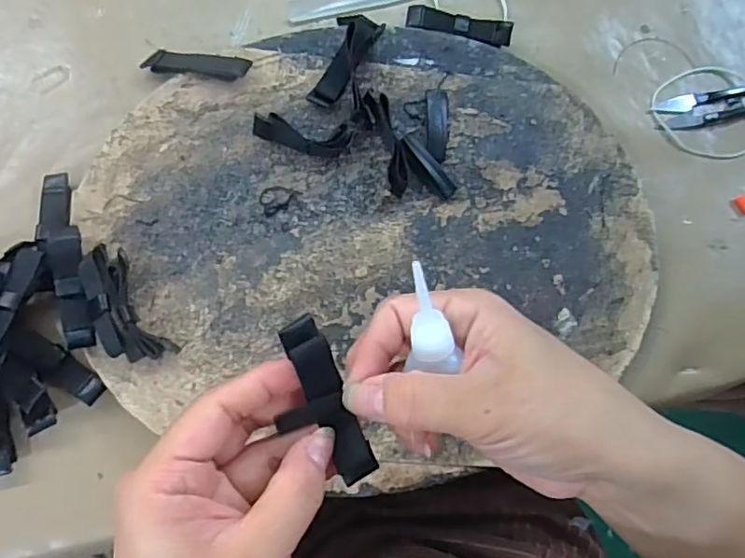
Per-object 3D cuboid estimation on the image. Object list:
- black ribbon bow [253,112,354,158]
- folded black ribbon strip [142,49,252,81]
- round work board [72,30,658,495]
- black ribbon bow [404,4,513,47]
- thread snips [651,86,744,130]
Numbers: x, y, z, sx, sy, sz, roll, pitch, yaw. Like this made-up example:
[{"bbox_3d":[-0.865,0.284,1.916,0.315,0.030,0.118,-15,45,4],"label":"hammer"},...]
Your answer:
[{"bbox_3d":[-0.043,-0.087,0.355,0.059,0.015,0.016,7,81,-5],"label":"black ribbon bow"},{"bbox_3d":[-0.111,-0.134,0.366,0.068,0.005,0.016,7,81,8],"label":"folded black ribbon strip"},{"bbox_3d":[0.007,-0.018,0.360,0.331,0.020,0.271,-11,83,-7],"label":"round work board"},{"bbox_3d":[0.060,-0.175,0.395,0.071,0.012,0.020,9,81,-5],"label":"black ribbon bow"},{"bbox_3d":[0.248,-0.123,0.410,0.093,0.010,0.023,-11,83,-7],"label":"thread snips"}]

